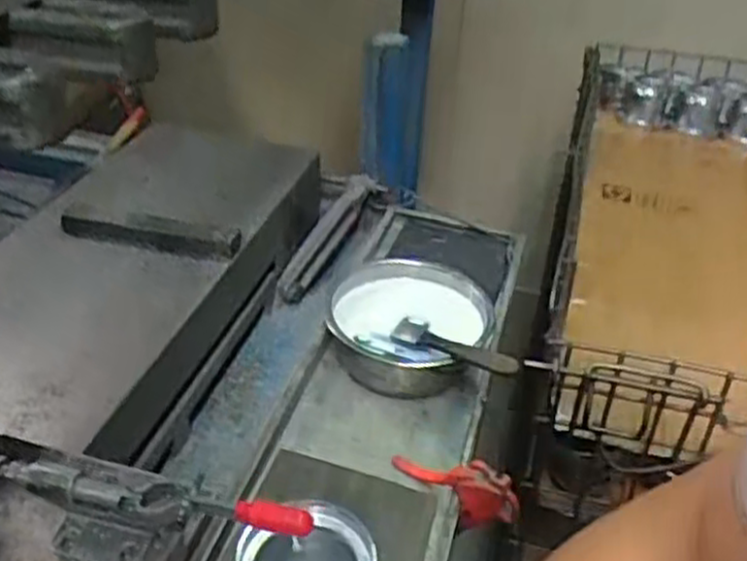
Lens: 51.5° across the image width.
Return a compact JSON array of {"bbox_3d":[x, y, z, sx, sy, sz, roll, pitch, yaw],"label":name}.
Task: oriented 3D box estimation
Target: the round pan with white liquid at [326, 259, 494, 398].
[{"bbox_3d":[0.036,0.050,0.801,0.163,0.073,0.151,8,35,8],"label":"round pan with white liquid"}]

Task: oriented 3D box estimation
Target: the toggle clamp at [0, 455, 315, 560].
[{"bbox_3d":[-0.127,0.134,0.416,0.185,0.057,0.044,11,35,13],"label":"toggle clamp"}]

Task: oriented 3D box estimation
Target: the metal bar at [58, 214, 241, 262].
[{"bbox_3d":[-0.245,-0.047,0.833,0.199,0.017,0.028,8,35,7],"label":"metal bar"}]

